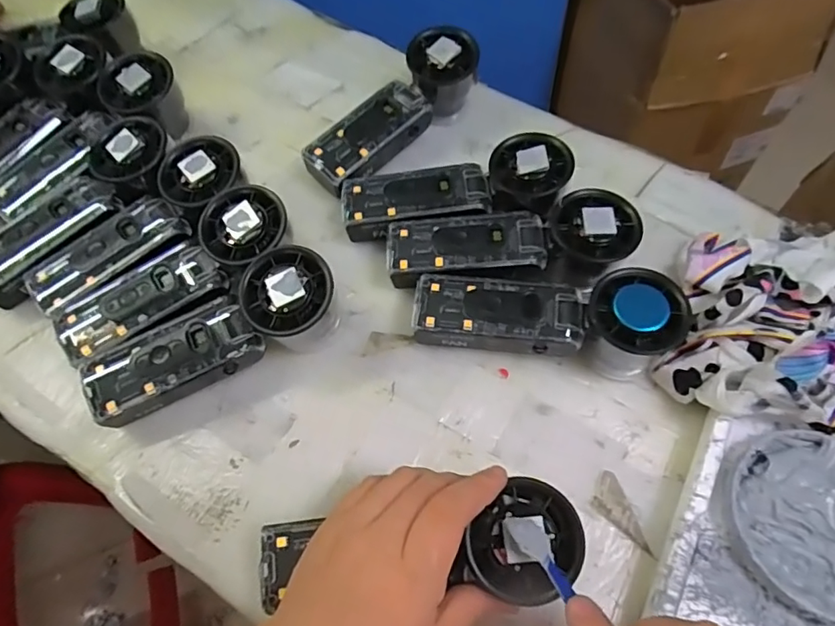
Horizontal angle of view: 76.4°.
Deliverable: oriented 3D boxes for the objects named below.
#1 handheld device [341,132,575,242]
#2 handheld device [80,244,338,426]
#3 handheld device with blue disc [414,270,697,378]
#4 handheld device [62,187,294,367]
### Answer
[{"bbox_3d":[0.027,-0.090,0.397,0.163,0.055,0.053,-3,61,2],"label":"handheld device"},{"bbox_3d":[-0.130,0.020,0.343,0.167,0.061,0.057,-25,62,-10],"label":"handheld device"},{"bbox_3d":[0.083,0.003,0.352,0.166,0.053,0.048,6,61,7],"label":"handheld device with blue disc"},{"bbox_3d":[-0.162,-0.021,0.361,0.162,0.061,0.054,-31,63,-13],"label":"handheld device"}]

